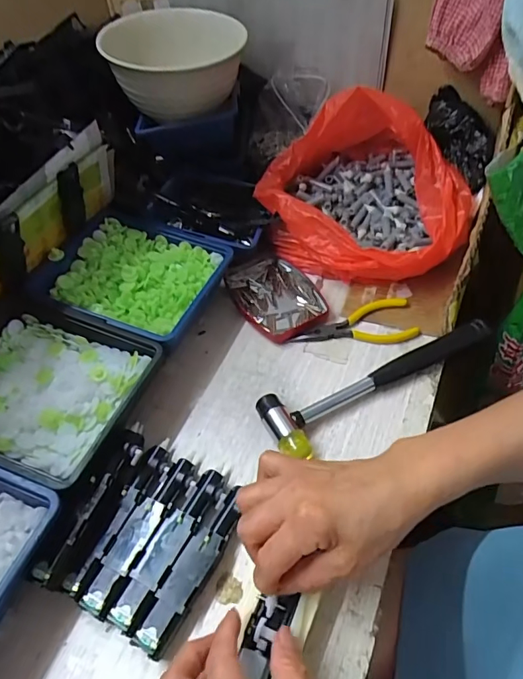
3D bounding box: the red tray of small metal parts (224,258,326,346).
[{"bbox_3d":[0.016,-0.048,0.506,0.082,0.013,0.125,-23,50,-13],"label":"red tray of small metal parts"}]

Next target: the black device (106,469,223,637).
[{"bbox_3d":[-0.064,0.150,0.338,0.026,0.019,0.118,19,53,22],"label":"black device"}]

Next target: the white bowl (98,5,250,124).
[{"bbox_3d":[-0.093,-0.323,0.542,0.144,0.072,0.141,-3,48,4],"label":"white bowl"}]

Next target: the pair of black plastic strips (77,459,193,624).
[{"bbox_3d":[-0.088,0.144,0.346,0.026,0.019,0.118,18,53,22],"label":"pair of black plastic strips"}]

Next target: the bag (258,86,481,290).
[{"bbox_3d":[0.119,-0.179,0.528,0.232,0.129,0.214,20,53,23],"label":"bag"}]

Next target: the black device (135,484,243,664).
[{"bbox_3d":[-0.045,0.159,0.326,0.024,0.020,0.114,20,53,23],"label":"black device"}]

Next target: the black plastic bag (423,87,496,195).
[{"bbox_3d":[0.246,-0.243,0.553,0.056,0.046,0.134,-19,77,-10],"label":"black plastic bag"}]

